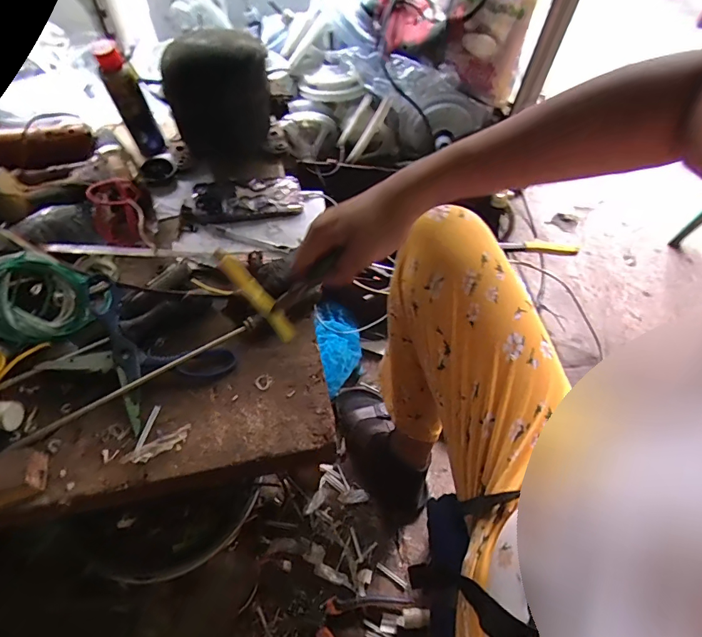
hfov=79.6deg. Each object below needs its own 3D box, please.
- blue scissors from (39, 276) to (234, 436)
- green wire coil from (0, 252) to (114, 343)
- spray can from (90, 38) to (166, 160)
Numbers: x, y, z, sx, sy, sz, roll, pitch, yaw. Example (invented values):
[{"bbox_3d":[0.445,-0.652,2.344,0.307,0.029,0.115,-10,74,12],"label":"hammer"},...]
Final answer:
[{"bbox_3d":[-0.259,0.042,0.494,0.207,0.039,0.126,24,57,12],"label":"blue scissors"},{"bbox_3d":[-0.365,-0.020,0.498,0.117,0.027,0.103,38,68,-28],"label":"green wire coil"},{"bbox_3d":[-0.346,-0.345,0.665,0.054,0.174,0.052,-20,60,-17],"label":"spray can"}]

